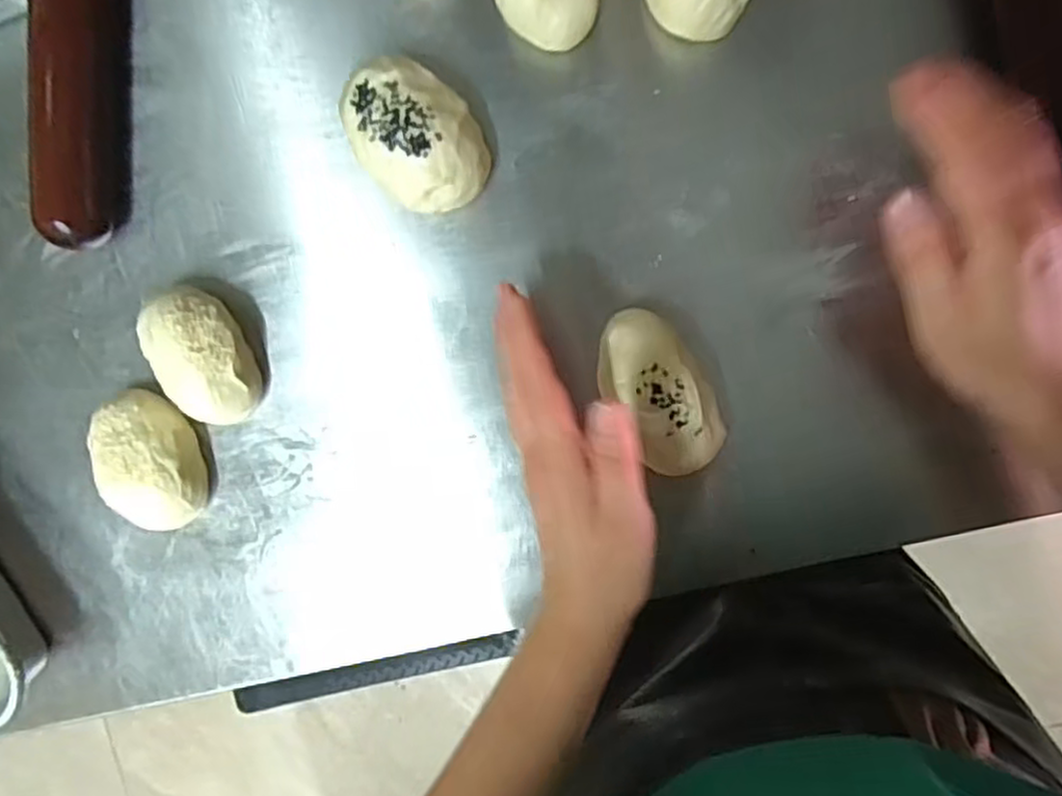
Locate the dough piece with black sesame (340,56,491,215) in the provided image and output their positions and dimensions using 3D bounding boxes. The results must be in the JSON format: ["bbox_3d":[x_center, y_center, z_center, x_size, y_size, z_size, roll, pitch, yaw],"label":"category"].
[{"bbox_3d":[-0.061,-0.140,0.392,0.083,0.047,0.058,45,99,-1],"label":"dough piece with black sesame"}]

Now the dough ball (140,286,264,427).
[{"bbox_3d":[-0.191,-0.023,0.419,0.047,0.045,0.077,-17,95,8],"label":"dough ball"}]

